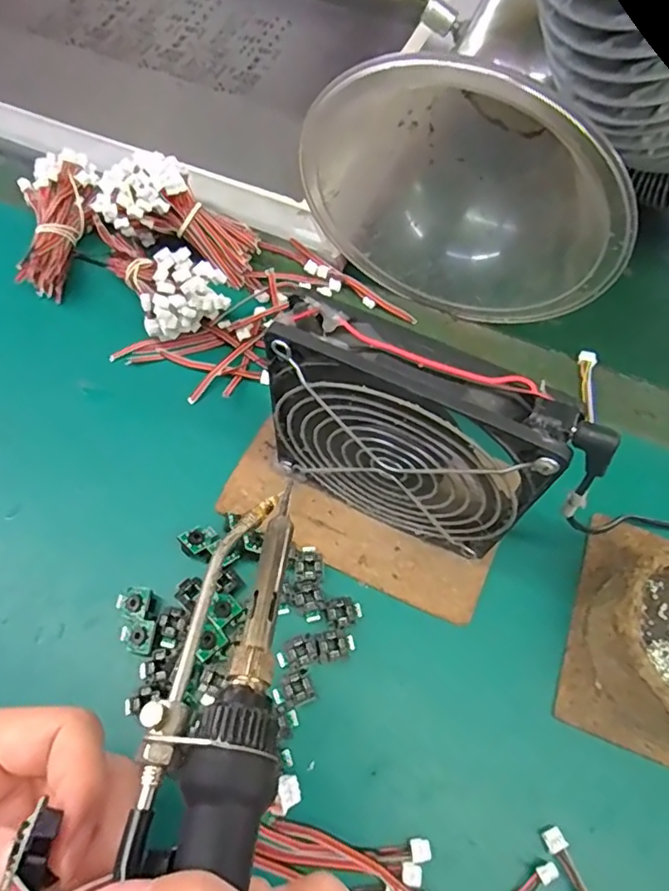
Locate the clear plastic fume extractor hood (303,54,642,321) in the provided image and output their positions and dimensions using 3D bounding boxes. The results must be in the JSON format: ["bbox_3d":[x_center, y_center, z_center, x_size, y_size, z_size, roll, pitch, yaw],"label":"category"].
[{"bbox_3d":[0.085,-0.143,0.331,0.161,0.151,0.097,24,63,10],"label":"clear plastic fume extractor hood"}]

